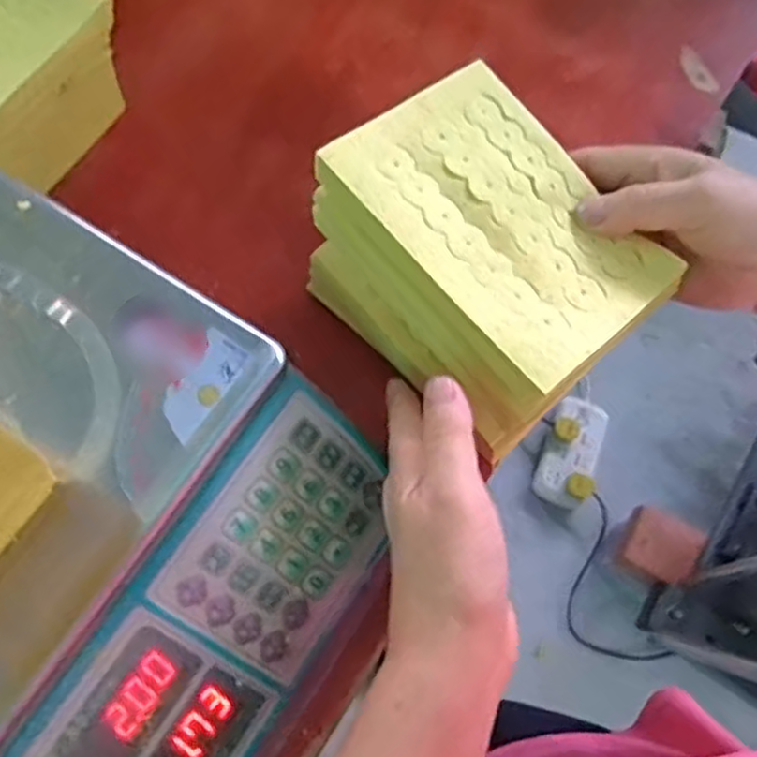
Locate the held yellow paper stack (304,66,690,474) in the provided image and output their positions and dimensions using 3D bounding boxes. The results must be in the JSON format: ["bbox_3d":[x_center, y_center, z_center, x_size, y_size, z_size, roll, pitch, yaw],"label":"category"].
[{"bbox_3d":[0.058,-0.063,0.387,0.120,0.103,0.161,-40,77,-15],"label":"held yellow paper stack"}]

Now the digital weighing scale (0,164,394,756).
[{"bbox_3d":[-0.175,0.084,0.338,0.310,0.117,0.292,34,72,9],"label":"digital weighing scale"}]

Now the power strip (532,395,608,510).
[{"bbox_3d":[0.370,0.141,1.356,0.107,0.047,0.207,24,70,3],"label":"power strip"}]

